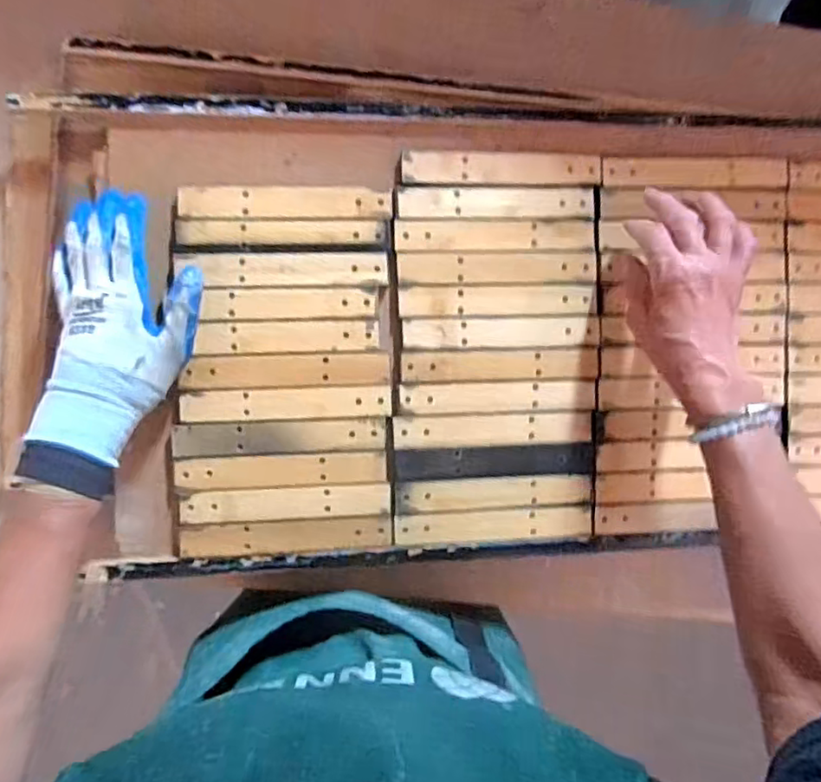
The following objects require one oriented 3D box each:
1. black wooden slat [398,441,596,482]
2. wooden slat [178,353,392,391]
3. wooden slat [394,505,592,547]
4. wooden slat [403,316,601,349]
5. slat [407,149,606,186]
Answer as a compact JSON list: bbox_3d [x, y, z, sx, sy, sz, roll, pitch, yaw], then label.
[{"bbox_3d":[0.078,0.064,0.530,0.179,0.004,0.029,-2,90,-6],"label":"black wooden slat"},{"bbox_3d":[-0.106,-0.017,0.519,0.177,0.004,0.029,-2,90,-6],"label":"wooden slat"},{"bbox_3d":[0.077,0.124,0.541,0.180,0.004,0.031,-2,90,-6],"label":"wooden slat"},{"bbox_3d":[0.083,-0.052,0.529,0.178,0.004,0.027,-1,90,-6],"label":"wooden slat"},{"bbox_3d":[0.085,-0.202,0.539,0.183,0.005,0.029,-2,90,-6],"label":"slat"}]

